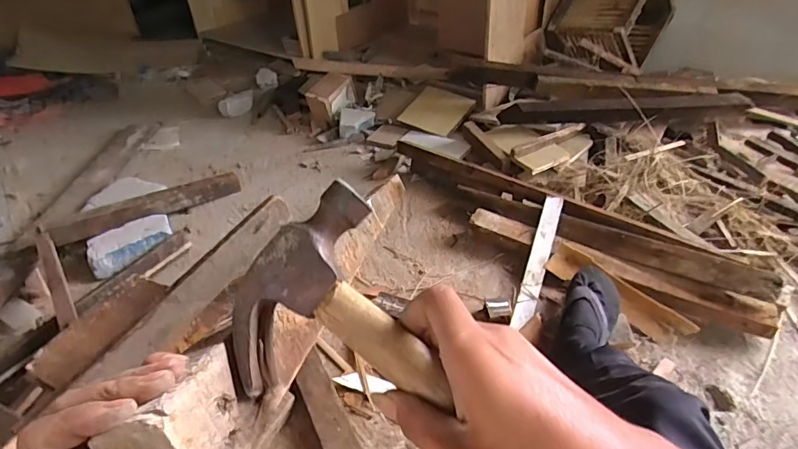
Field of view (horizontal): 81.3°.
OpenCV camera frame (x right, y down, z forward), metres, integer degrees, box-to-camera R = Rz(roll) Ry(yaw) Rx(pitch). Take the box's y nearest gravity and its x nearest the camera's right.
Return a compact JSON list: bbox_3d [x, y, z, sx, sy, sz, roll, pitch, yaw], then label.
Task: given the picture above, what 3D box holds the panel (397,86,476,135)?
[{"bbox_3d":[0.142,-0.418,1.684,0.225,0.013,0.211,24,63,31],"label":"panel"}]

